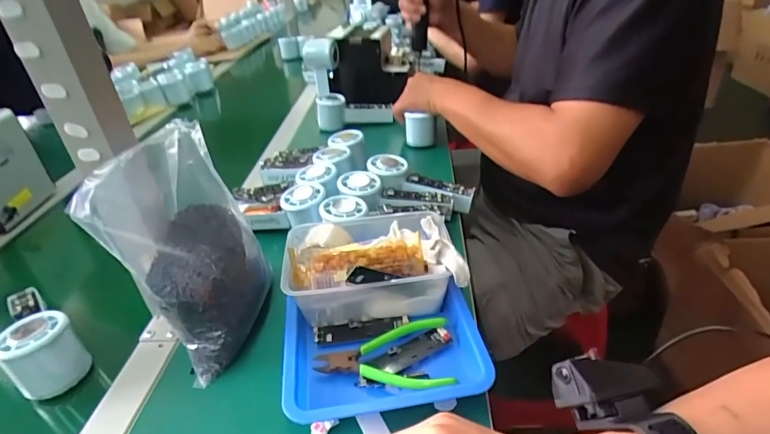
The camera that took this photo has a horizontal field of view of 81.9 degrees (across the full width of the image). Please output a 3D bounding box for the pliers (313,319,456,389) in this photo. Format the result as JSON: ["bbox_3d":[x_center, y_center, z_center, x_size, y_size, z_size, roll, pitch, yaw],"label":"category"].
[{"bbox_3d":[-0.002,0.124,0.396,0.119,0.012,0.076,-5,33,2],"label":"pliers"}]

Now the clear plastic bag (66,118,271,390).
[{"bbox_3d":[-0.186,0.023,0.416,0.124,0.178,0.158,-18,35,-17],"label":"clear plastic bag"}]

